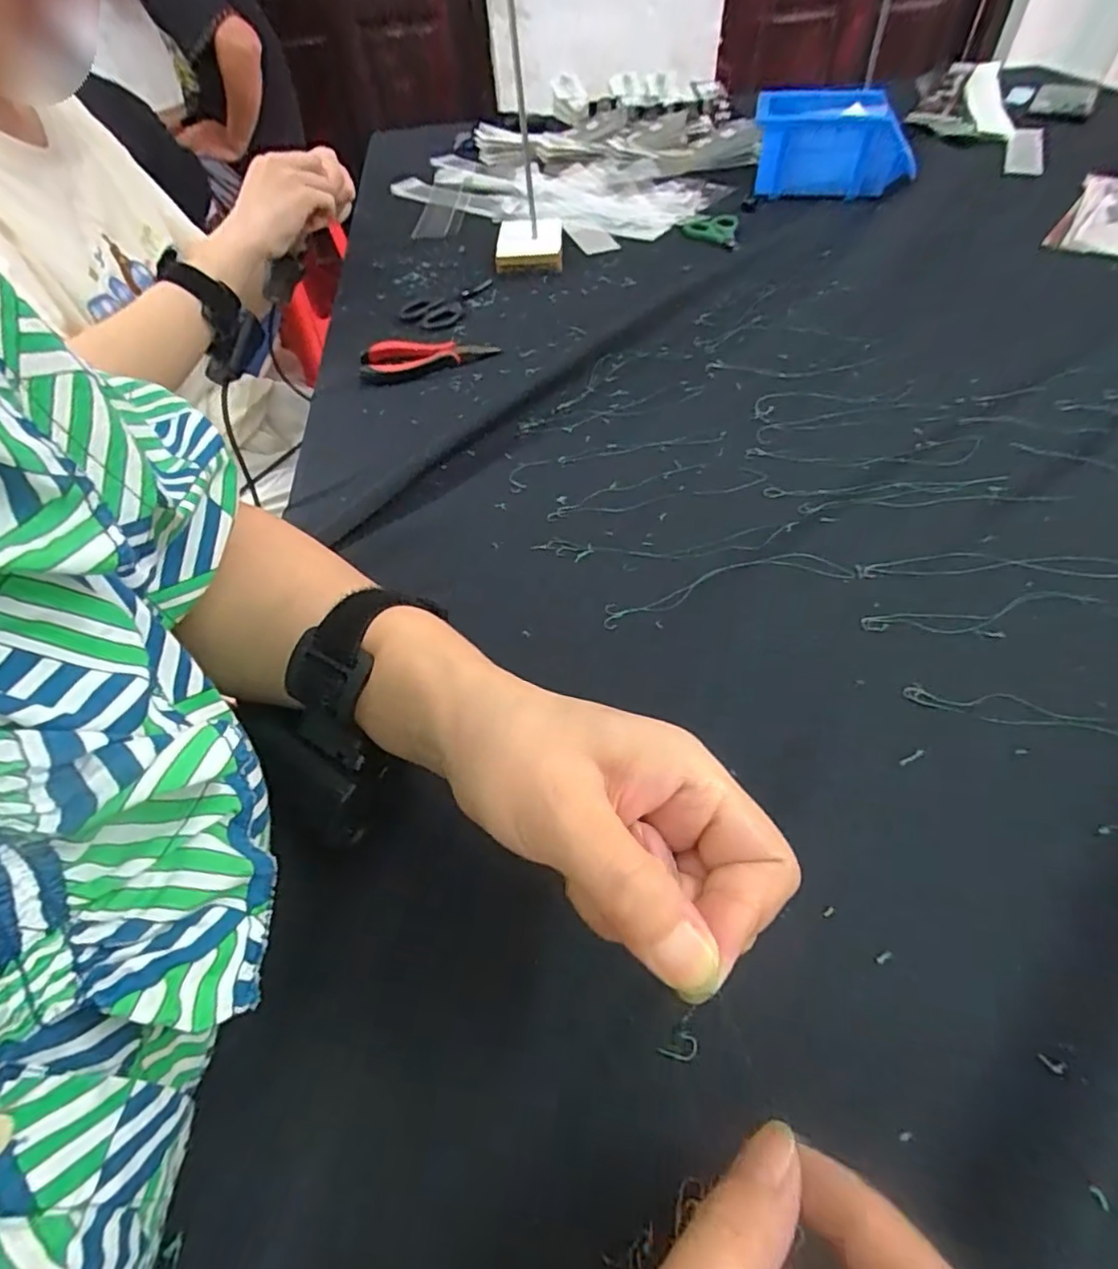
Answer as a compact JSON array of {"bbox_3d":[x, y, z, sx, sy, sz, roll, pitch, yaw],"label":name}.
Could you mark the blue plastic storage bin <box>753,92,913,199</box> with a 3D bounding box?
[{"bbox_3d":[0.315,-0.578,0.709,0.171,0.083,0.116,-4,53,1],"label":"blue plastic storage bin"}]

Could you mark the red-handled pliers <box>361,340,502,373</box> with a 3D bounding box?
[{"bbox_3d":[-0.112,-0.248,0.530,0.116,0.015,0.042,-12,53,-5],"label":"red-handled pliers"}]

